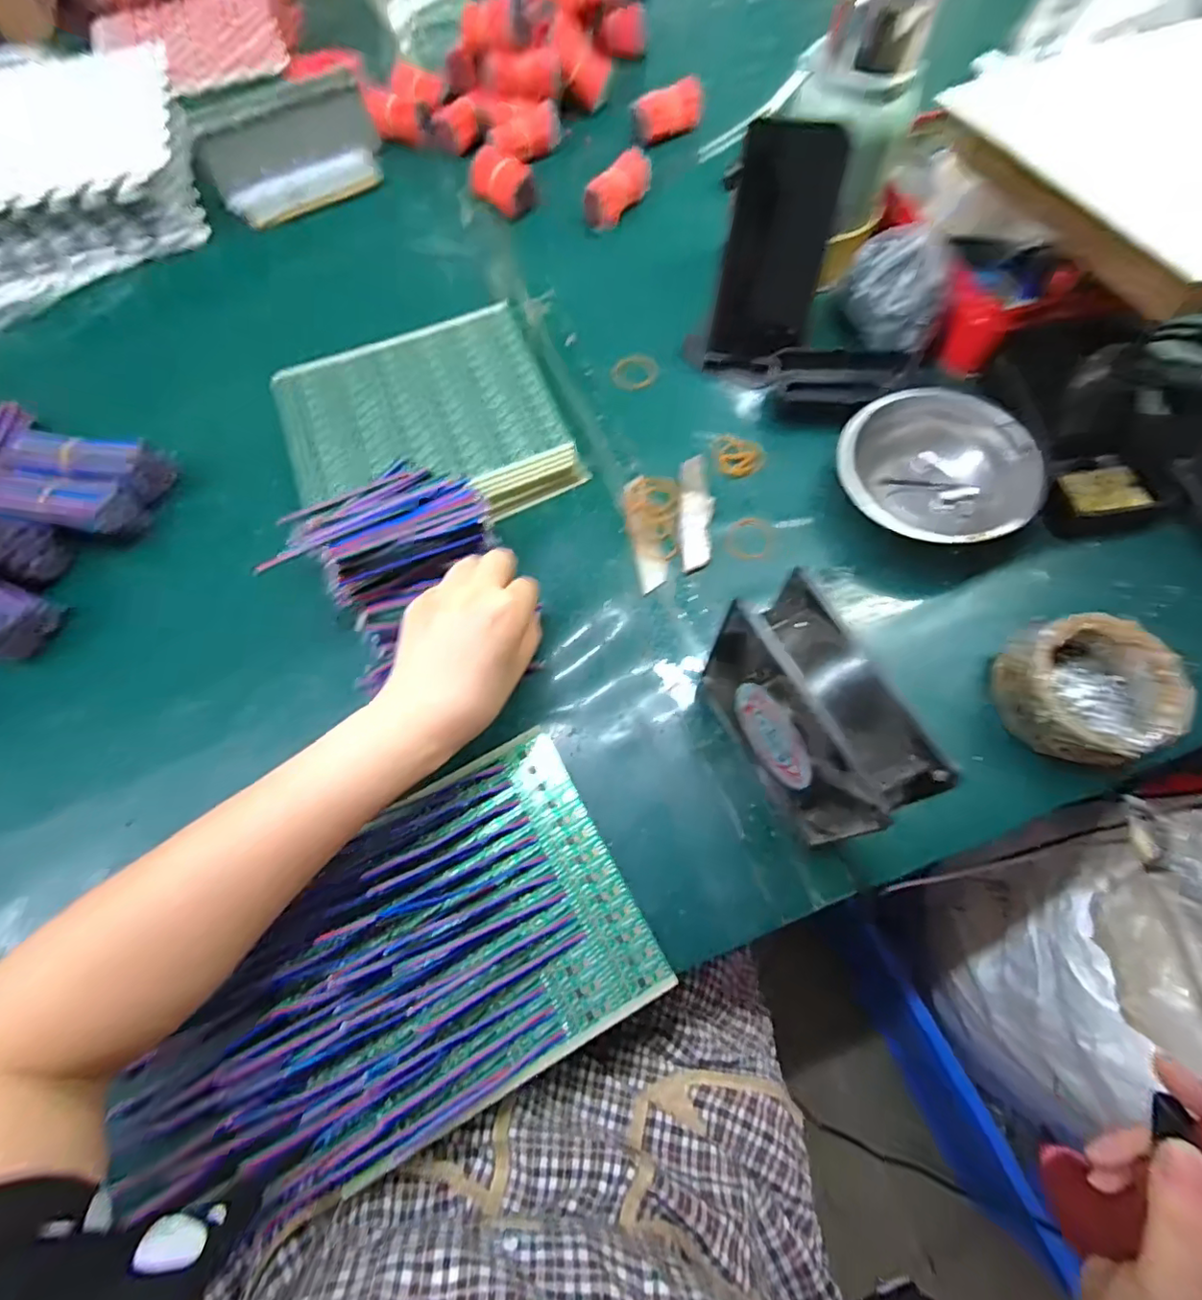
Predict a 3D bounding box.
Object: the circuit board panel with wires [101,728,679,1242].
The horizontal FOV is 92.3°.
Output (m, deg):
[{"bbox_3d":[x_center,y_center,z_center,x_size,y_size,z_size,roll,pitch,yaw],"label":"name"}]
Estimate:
[{"bbox_3d":[-0.113,0.173,0.315,0.264,0.027,0.161,-28,70,-8],"label":"circuit board panel with wires"}]

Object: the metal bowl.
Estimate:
[{"bbox_3d":[0.236,-0.124,0.410,0.121,0.041,0.126,-1,69,2],"label":"metal bowl"}]

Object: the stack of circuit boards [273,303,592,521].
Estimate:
[{"bbox_3d":[-0.137,-0.177,0.452,0.199,0.032,0.186,-19,69,-5],"label":"stack of circuit boards"}]

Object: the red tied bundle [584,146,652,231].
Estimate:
[{"bbox_3d":[0.019,-0.431,0.540,0.028,0.034,0.080,36,74,15],"label":"red tied bundle"}]

